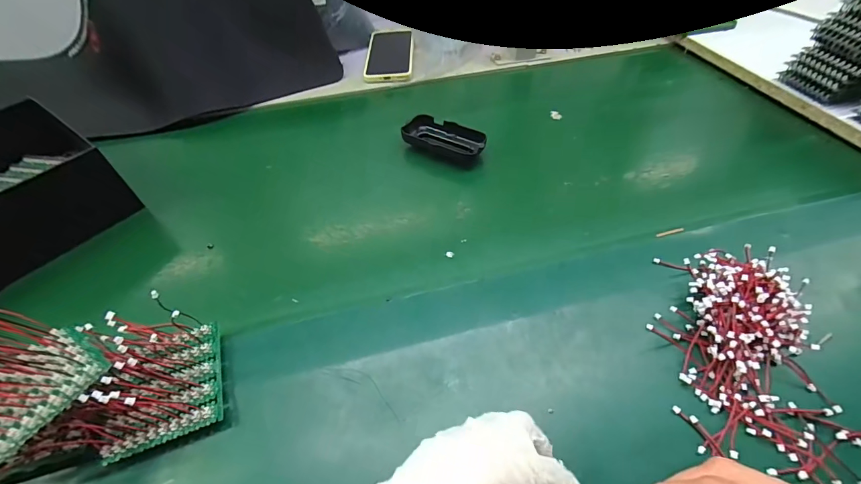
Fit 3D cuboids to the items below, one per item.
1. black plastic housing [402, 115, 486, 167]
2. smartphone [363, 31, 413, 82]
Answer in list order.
[{"bbox_3d":[0.020,-0.133,0.509,0.110,0.031,0.053,28,59,23],"label":"black plastic housing"},{"bbox_3d":[-0.071,-0.329,0.661,0.078,0.014,0.158,-2,51,2],"label":"smartphone"}]

